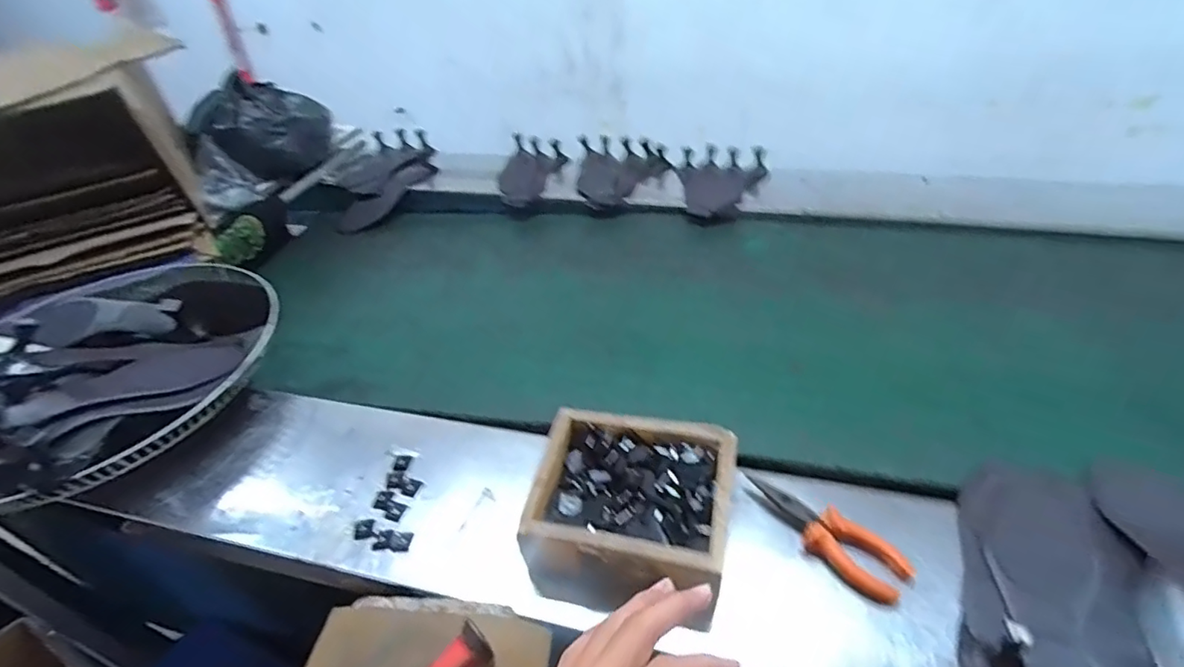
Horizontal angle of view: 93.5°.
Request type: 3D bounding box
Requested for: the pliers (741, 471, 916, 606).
[{"bbox_3d":[0.210,0.184,0.514,0.150,0.031,0.045,30,51,34],"label":"pliers"}]

